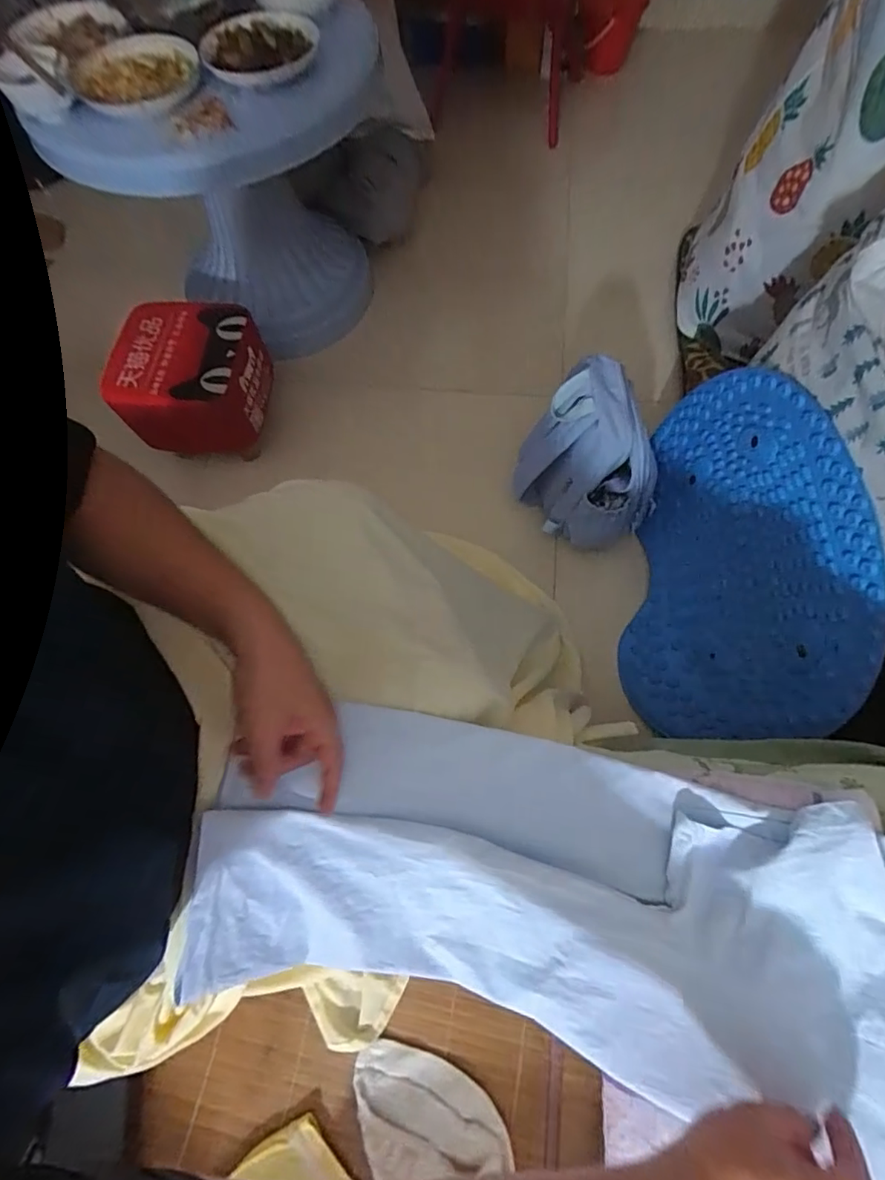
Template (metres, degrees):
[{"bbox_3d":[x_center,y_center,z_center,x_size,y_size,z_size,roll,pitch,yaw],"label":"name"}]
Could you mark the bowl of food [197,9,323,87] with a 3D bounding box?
[{"bbox_3d":[-0.295,-0.883,0.838,0.187,0.038,0.154,-15,69,-3],"label":"bowl of food"}]

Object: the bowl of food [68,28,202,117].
[{"bbox_3d":[-0.506,-0.836,0.841,0.201,0.031,0.182,17,71,9],"label":"bowl of food"}]

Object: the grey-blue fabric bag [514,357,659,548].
[{"bbox_3d":[0.263,-0.220,0.952,0.175,0.285,0.219,-26,70,-7],"label":"grey-blue fabric bag"}]

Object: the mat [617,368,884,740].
[{"bbox_3d":[0.437,-0.070,0.872,0.127,0.495,0.607,-2,68,-12],"label":"mat"}]

